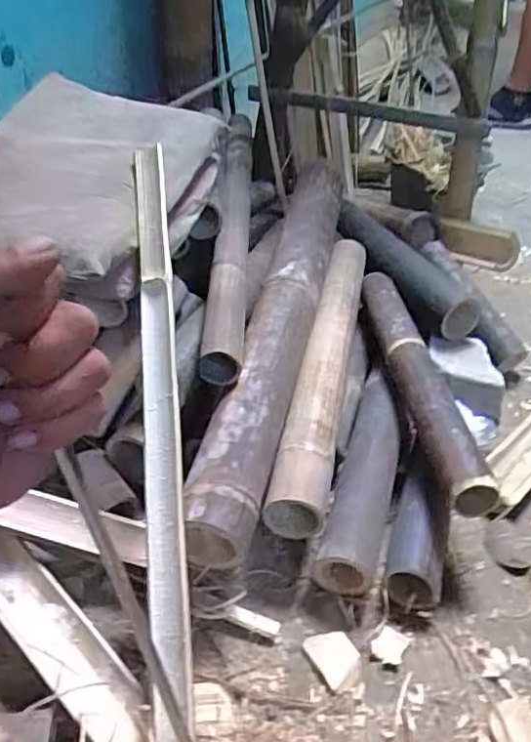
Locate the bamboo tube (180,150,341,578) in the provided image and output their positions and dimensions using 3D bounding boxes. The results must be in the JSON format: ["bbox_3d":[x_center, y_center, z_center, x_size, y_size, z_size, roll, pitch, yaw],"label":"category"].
[{"bbox_3d":[0.026,-0.080,0.868,0.083,0.086,0.716,10,53,9],"label":"bamboo tube"}]

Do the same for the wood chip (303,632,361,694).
[{"bbox_3d":[0.070,0.292,0.654,0.045,0.007,0.058,-19,42,-27],"label":"wood chip"}]

